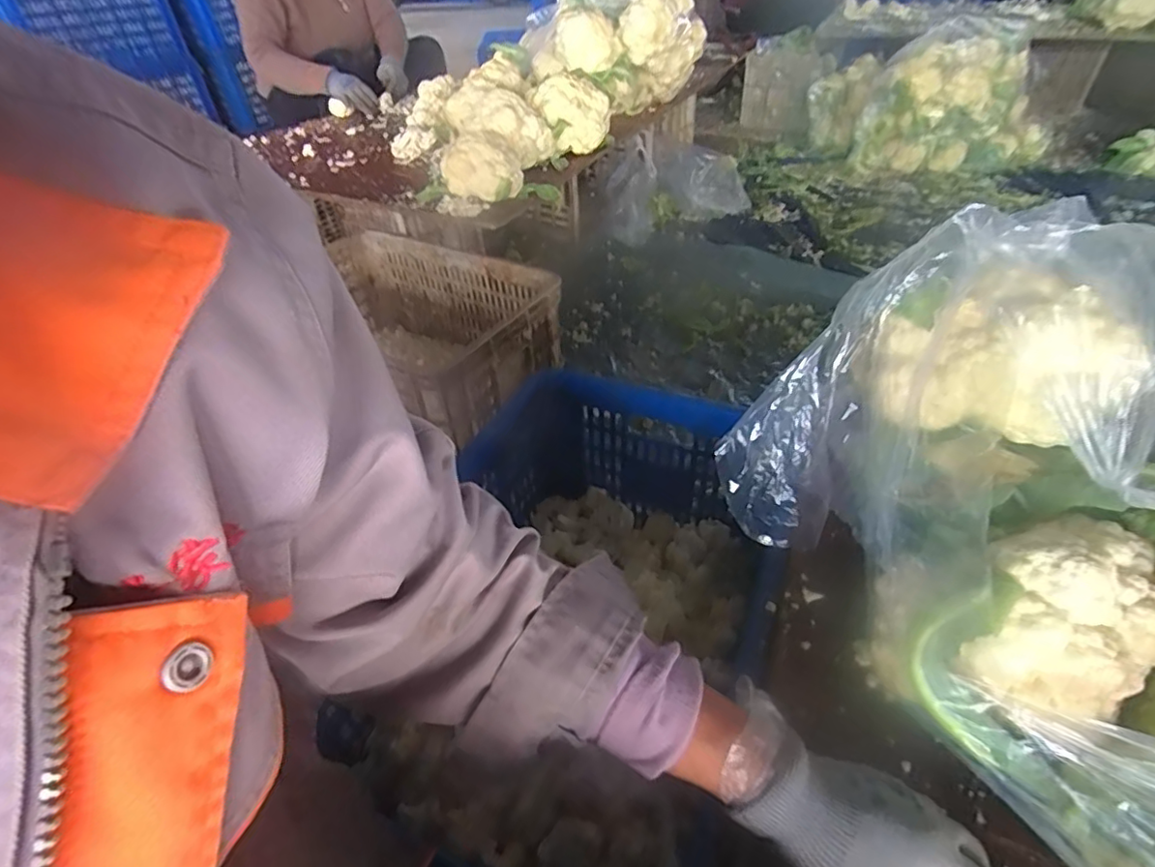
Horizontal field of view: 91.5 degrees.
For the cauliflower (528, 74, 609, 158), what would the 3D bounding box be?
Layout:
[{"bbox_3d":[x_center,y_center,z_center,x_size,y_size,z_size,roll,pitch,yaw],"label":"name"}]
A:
[{"bbox_3d":[-0.012,-0.724,1.273,0.172,0.124,0.142,-9,42,-7],"label":"cauliflower"}]

